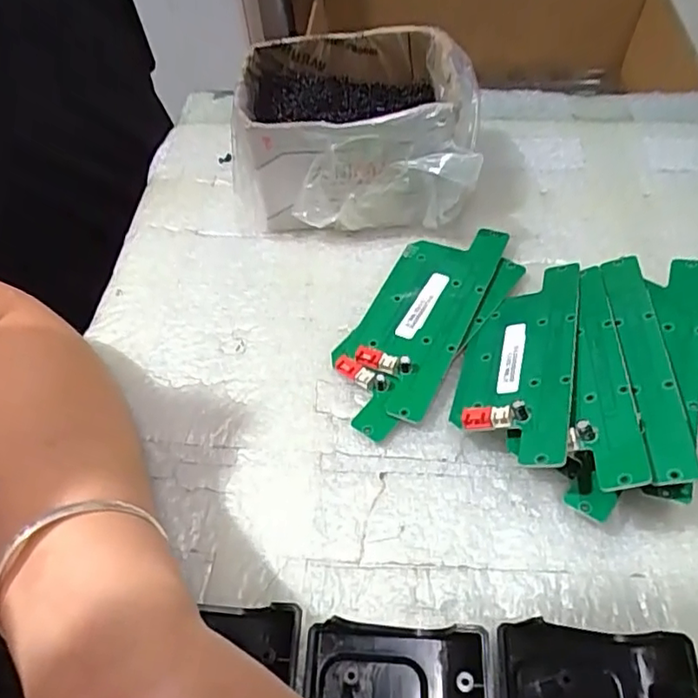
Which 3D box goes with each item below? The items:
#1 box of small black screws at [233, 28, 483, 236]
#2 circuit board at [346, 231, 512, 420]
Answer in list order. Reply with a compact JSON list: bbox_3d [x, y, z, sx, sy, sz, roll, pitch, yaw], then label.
[{"bbox_3d":[0.006,-0.137,0.375,0.144,0.075,0.115,5,55,7],"label":"box of small black screws"},{"bbox_3d":[0.041,-0.023,0.332,0.054,0.013,0.135,21,59,18],"label":"circuit board"}]

